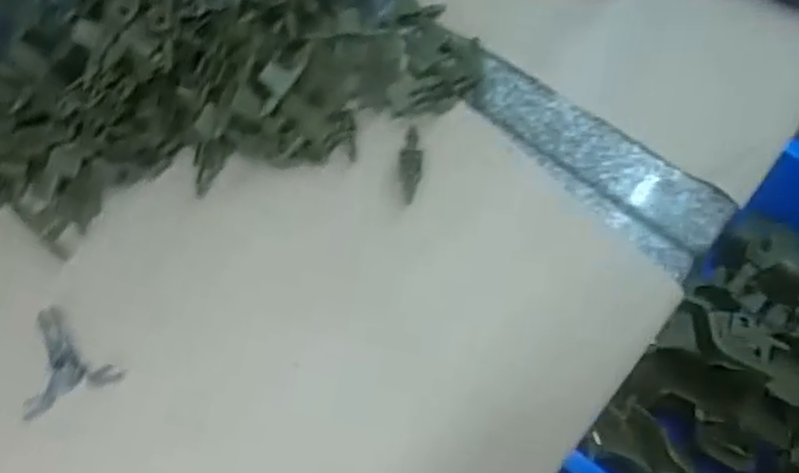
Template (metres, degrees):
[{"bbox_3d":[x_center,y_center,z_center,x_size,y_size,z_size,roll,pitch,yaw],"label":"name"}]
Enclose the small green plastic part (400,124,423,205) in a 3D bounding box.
[{"bbox_3d":[0.010,-0.064,0.609,0.019,0.015,0.067,2,71,1],"label":"small green plastic part"}]

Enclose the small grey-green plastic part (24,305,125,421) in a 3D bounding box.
[{"bbox_3d":[-0.264,0.091,0.570,0.072,0.014,0.076,-25,73,-8],"label":"small grey-green plastic part"}]

